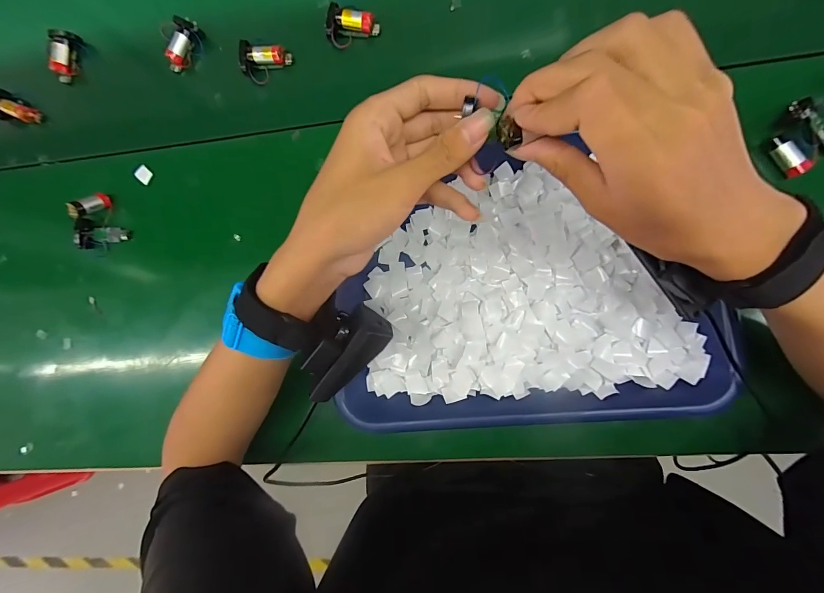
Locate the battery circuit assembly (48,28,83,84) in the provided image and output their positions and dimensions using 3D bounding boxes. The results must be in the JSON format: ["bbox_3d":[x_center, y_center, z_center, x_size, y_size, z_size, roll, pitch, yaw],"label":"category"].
[{"bbox_3d":[-0.388,-0.268,0.422,0.020,0.023,0.051,12,91,6],"label":"battery circuit assembly"}]

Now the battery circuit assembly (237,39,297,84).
[{"bbox_3d":[-0.152,-0.243,0.395,0.051,0.026,0.034,8,90,6],"label":"battery circuit assembly"}]

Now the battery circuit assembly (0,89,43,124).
[{"bbox_3d":[-0.450,-0.210,0.431,0.043,0.029,0.032,25,92,6],"label":"battery circuit assembly"}]

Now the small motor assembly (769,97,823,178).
[{"bbox_3d":[0.331,-0.136,0.325,0.043,0.022,0.054,-30,87,5],"label":"small motor assembly"}]

